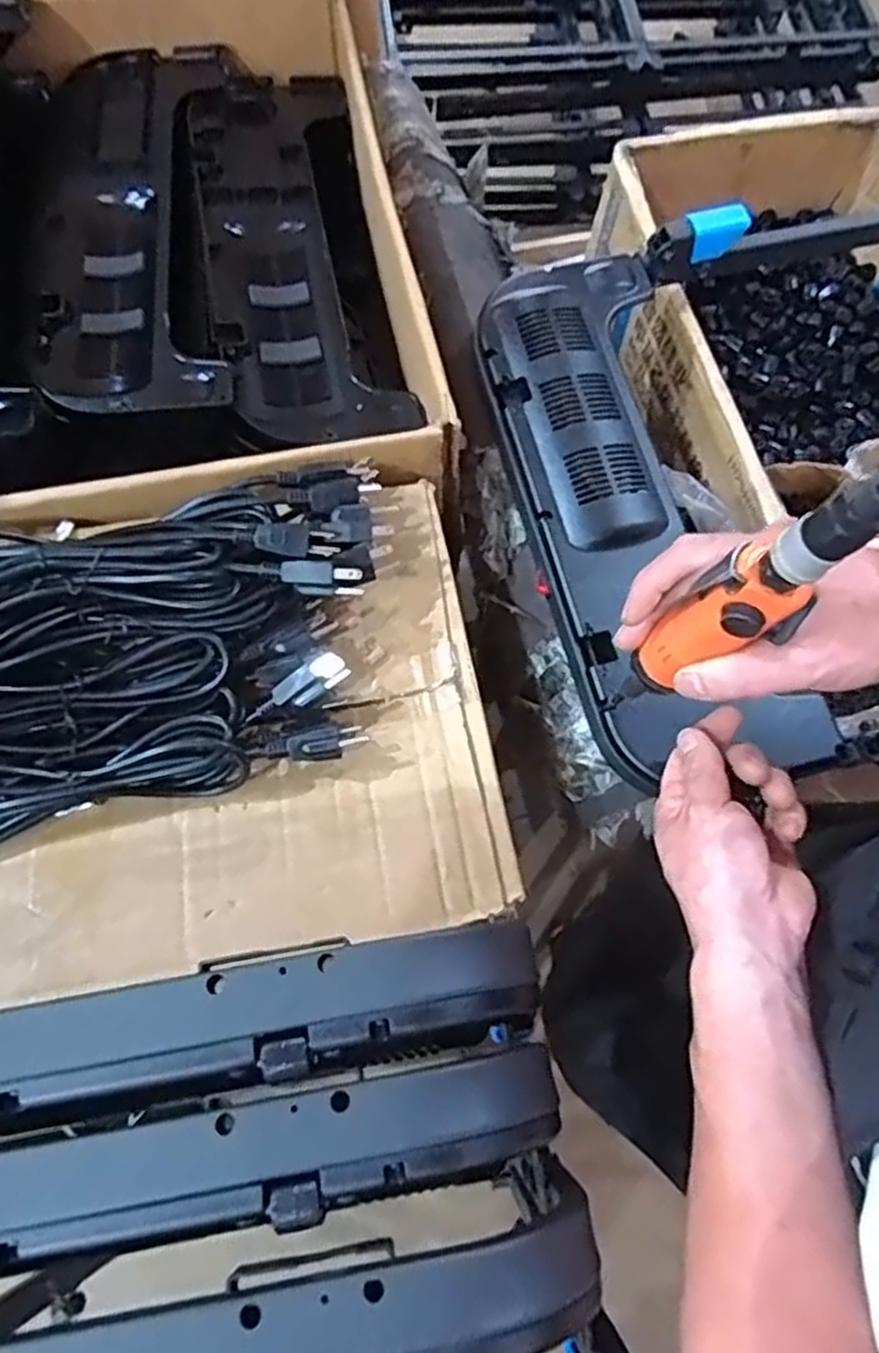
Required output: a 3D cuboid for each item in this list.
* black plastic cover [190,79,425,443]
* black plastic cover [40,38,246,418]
[{"bbox_3d":[-0.143,-0.419,0.714,0.164,0.037,0.479,-11,73,-5],"label":"black plastic cover"},{"bbox_3d":[-0.288,-0.437,0.692,0.175,0.040,0.475,-6,72,-4],"label":"black plastic cover"}]

